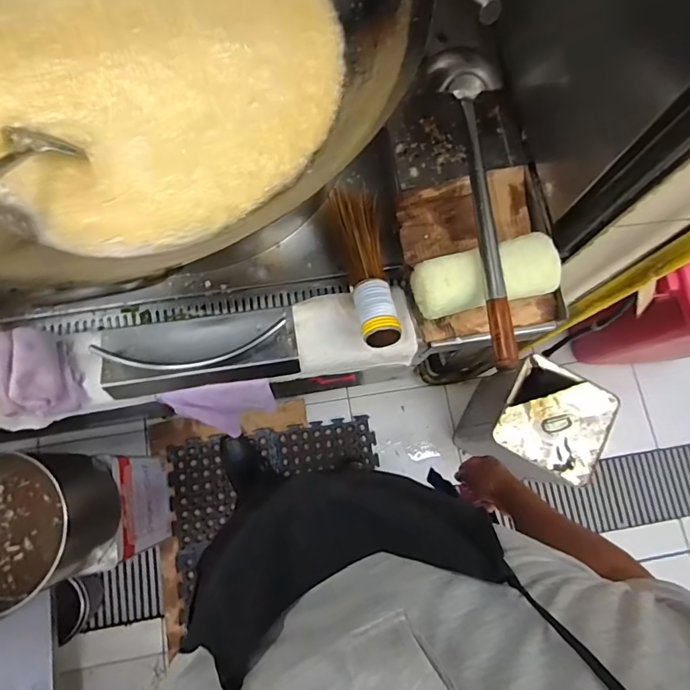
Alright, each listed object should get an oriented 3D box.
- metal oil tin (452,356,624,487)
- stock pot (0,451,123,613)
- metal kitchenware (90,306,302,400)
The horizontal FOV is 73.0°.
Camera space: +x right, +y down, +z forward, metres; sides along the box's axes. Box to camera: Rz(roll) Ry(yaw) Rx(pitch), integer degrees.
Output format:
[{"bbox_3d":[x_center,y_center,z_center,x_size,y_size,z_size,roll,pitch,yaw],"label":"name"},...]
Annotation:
[{"bbox_3d":[0.476,0.208,1.241,0.230,0.375,0.227,28,78,5],"label":"metal oil tin"},{"bbox_3d":[-0.601,0.331,0.879,0.259,0.223,0.259,0,77,-2],"label":"stock pot"},{"bbox_3d":[-0.192,0.005,0.626,0.249,0.038,0.093,-8,77,-4],"label":"metal kitchenware"}]

